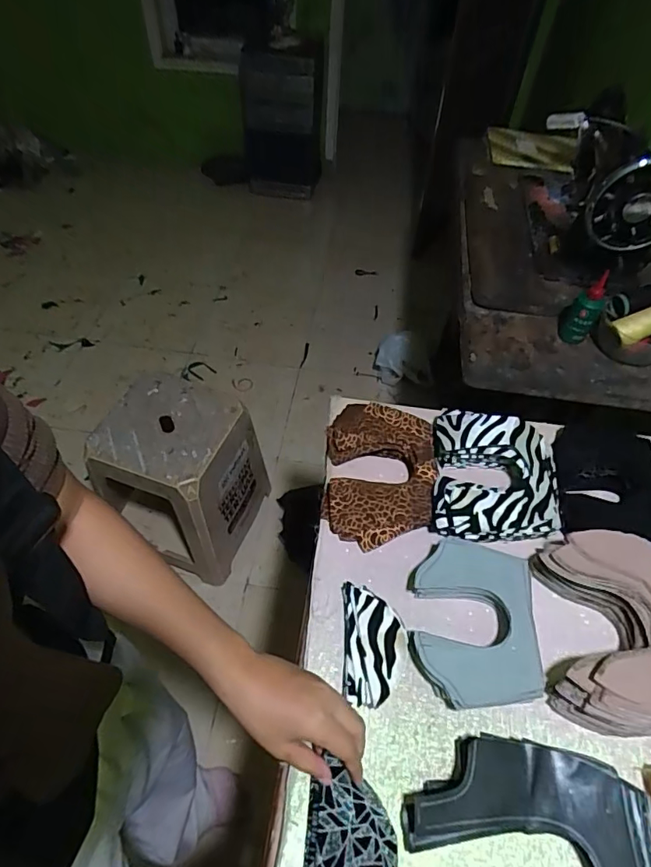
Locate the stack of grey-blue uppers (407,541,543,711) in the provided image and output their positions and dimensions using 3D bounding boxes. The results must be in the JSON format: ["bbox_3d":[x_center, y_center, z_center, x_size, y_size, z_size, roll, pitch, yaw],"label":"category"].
[{"bbox_3d":[0.148,0.189,0.497,0.121,0.038,0.159,5,51,4],"label":"stack of grey-blue uppers"}]

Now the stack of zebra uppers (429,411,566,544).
[{"bbox_3d":[0.203,0.053,0.586,0.145,0.064,0.151,7,51,5],"label":"stack of zebra uppers"}]

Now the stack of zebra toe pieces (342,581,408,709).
[{"bbox_3d":[0.049,0.211,0.491,0.061,0.028,0.108,2,51,1],"label":"stack of zebra toe pieces"}]

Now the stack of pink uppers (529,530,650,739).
[{"bbox_3d":[0.311,0.193,0.485,0.177,0.055,0.178,5,51,3],"label":"stack of pink uppers"}]

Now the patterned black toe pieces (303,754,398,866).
[{"bbox_3d":[0.019,0.323,0.386,0.070,0.025,0.100,5,51,3],"label":"patterned black toe pieces"}]

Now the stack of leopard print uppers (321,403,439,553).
[{"bbox_3d":[0.068,0.045,0.609,0.132,0.041,0.185,3,51,2],"label":"stack of leopard print uppers"}]

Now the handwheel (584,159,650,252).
[{"bbox_3d":[0.469,-0.335,0.749,0.132,0.155,0.032,5,53,1],"label":"handwheel"}]

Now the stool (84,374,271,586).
[{"bbox_3d":[-0.348,0.116,1.233,0.299,0.395,0.312,17,54,10],"label":"stool"}]

